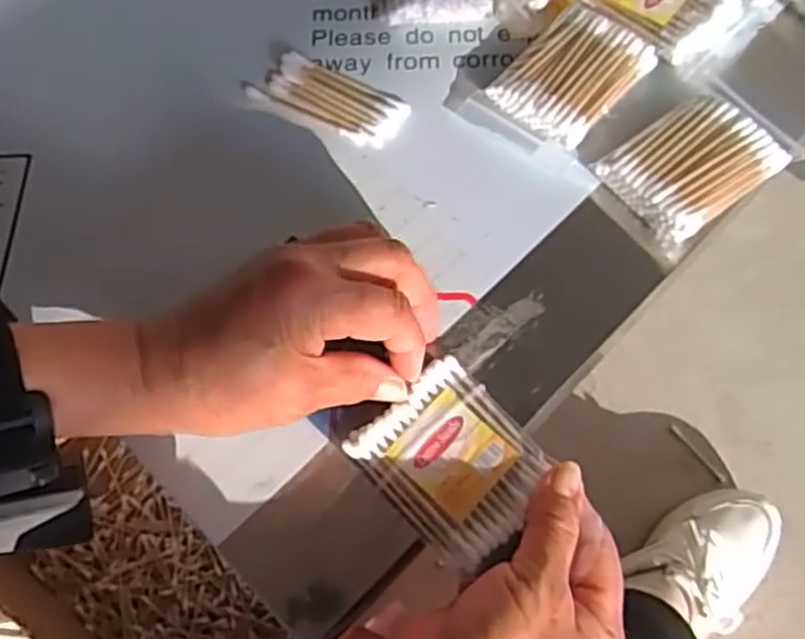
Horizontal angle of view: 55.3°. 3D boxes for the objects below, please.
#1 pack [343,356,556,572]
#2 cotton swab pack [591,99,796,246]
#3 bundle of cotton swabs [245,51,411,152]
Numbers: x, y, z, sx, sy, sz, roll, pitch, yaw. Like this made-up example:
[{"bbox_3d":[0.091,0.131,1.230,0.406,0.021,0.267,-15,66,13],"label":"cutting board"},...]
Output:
[{"bbox_3d":[0.024,0.060,0.329,0.060,0.006,0.074,-41,70,-16],"label":"pack"},{"bbox_3d":[0.145,-0.077,0.383,0.076,0.017,0.056,-35,68,-14],"label":"cotton swab pack"},{"bbox_3d":[-0.039,-0.118,0.413,0.083,0.010,0.032,27,68,14],"label":"bundle of cotton swabs"}]

